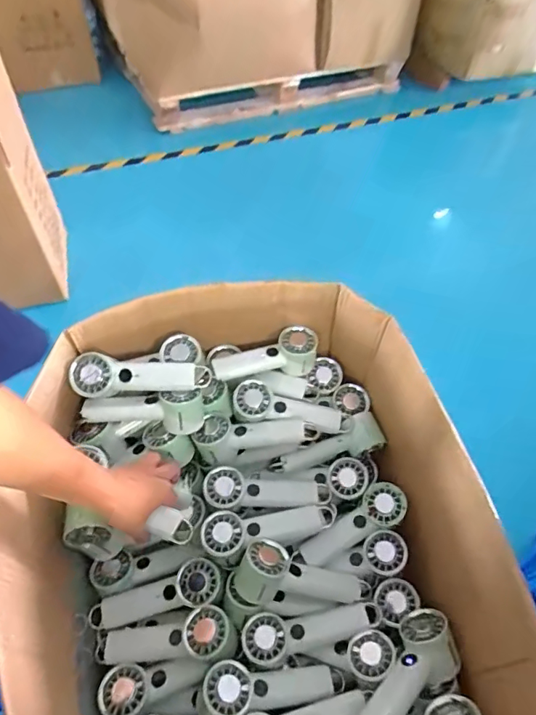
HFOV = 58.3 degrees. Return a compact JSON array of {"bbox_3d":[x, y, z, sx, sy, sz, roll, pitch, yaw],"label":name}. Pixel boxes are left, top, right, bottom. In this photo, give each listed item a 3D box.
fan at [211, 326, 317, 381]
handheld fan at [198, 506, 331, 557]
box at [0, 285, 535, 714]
[{"bbox_3d":[-0.002,0.003,0.818,0.177,0.064,0.060,-13,52,6],"label":"fan"},{"bbox_3d":[0.000,0.260,0.725,0.201,0.046,0.063,-3,51,-19],"label":"handheld fan"},{"bbox_3d":[-0.019,0.262,0.616,0.524,0.267,0.730,-7,52,-7],"label":"box"}]

